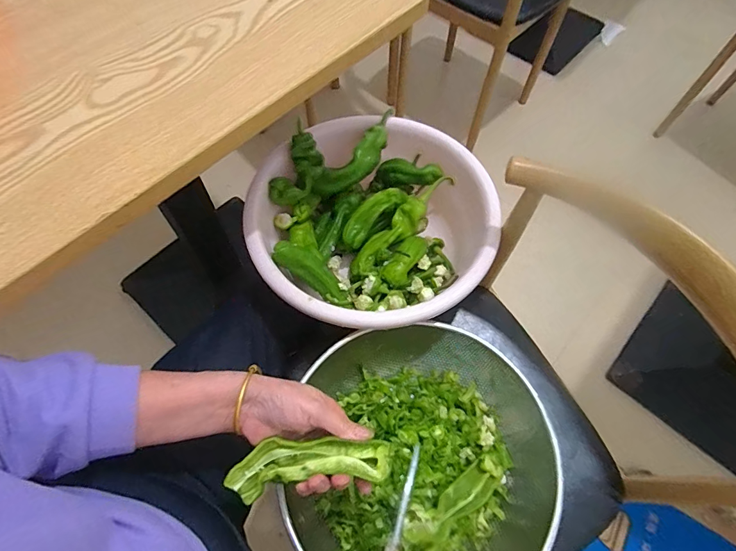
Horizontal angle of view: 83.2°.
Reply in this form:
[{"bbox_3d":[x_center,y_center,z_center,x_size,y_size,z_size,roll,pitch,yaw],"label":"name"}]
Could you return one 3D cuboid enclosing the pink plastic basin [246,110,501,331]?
[{"bbox_3d":[0.010,-0.055,0.608,0.291,0.136,0.312,0,63,-1],"label":"pink plastic basin"}]

